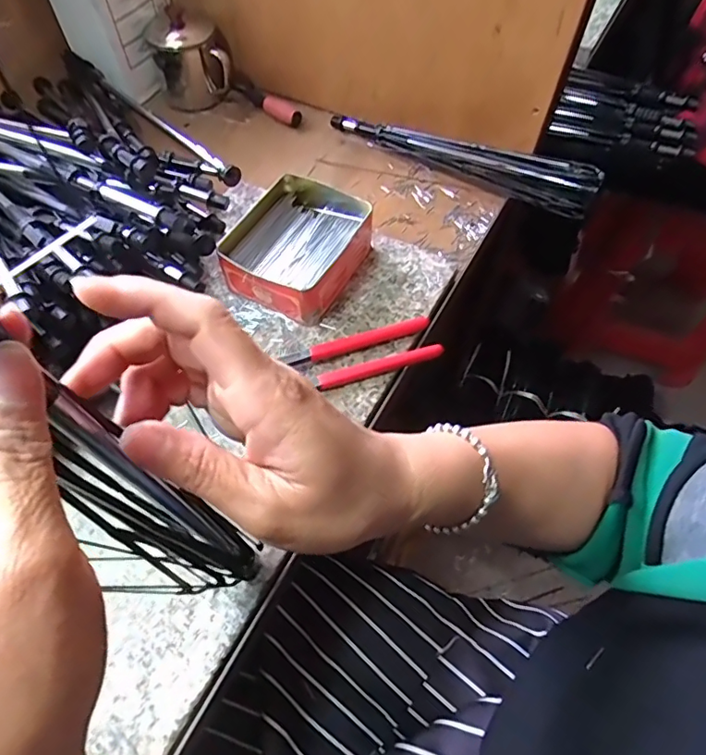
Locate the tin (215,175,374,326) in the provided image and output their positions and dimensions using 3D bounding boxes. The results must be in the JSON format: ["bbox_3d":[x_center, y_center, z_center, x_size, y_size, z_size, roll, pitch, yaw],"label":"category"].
[{"bbox_3d":[-0.055,-0.120,0.465,0.114,0.048,0.126,24,62,13],"label":"tin"}]

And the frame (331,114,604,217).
[{"bbox_3d":[0.111,-0.248,0.559,0.301,0.071,0.030,34,64,18],"label":"frame"}]

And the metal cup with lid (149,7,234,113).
[{"bbox_3d":[-0.194,-0.381,0.620,0.089,0.094,0.084,-13,60,-8],"label":"metal cup with lid"}]

